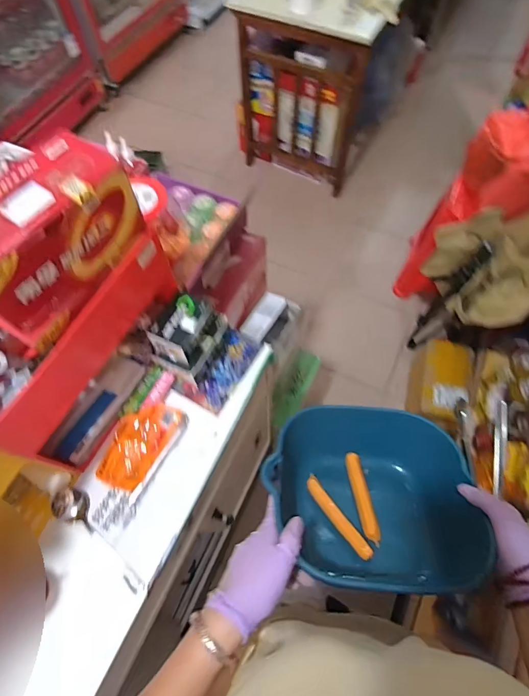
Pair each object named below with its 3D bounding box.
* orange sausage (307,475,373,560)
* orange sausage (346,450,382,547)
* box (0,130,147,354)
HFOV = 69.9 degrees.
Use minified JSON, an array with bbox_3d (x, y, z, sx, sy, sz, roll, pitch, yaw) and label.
[{"bbox_3d":[0.098,0.230,0.518,0.020,0.014,0.124,-31,50,-14],"label":"orange sausage"},{"bbox_3d":[0.142,0.211,0.543,0.024,0.017,0.130,-4,42,-2],"label":"orange sausage"},{"bbox_3d":[-0.229,-0.117,0.398,0.094,0.094,0.184,30,68,15],"label":"box"}]

